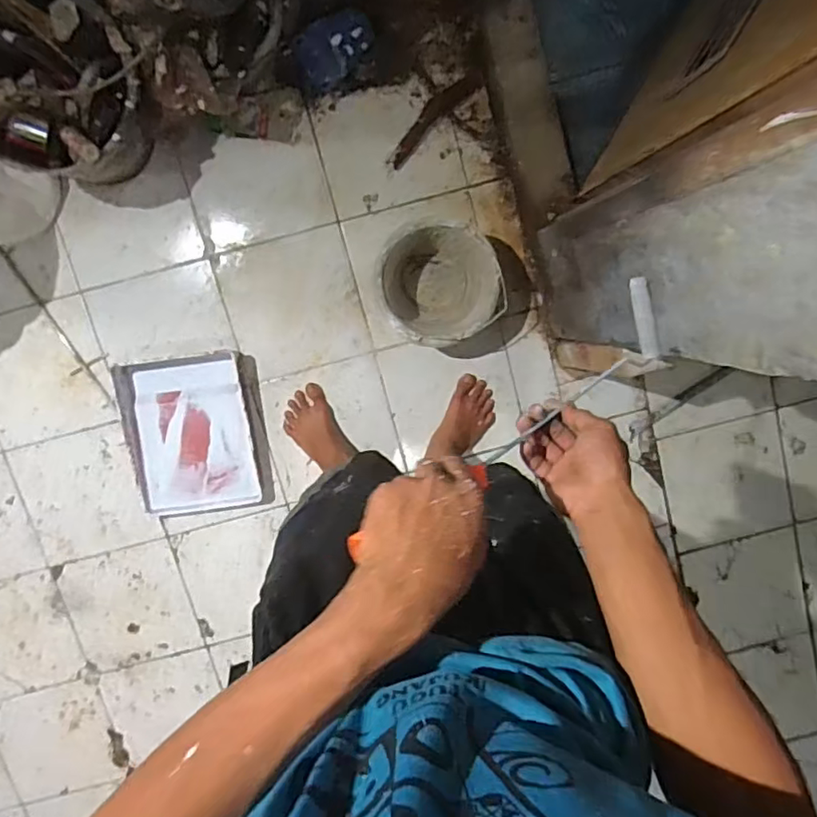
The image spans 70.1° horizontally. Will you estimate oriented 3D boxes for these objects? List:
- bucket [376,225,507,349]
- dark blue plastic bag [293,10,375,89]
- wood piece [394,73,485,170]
[{"bbox_3d":[0.066,-0.260,1.267,0.260,0.172,0.247,0,99,-2],"label":"bucket"},{"bbox_3d":[-0.144,-0.727,1.181,0.157,0.077,0.101,-29,99,3],"label":"dark blue plastic bag"},{"bbox_3d":[0.053,-0.633,1.263,0.252,0.027,0.053,-42,98,5],"label":"wood piece"}]

